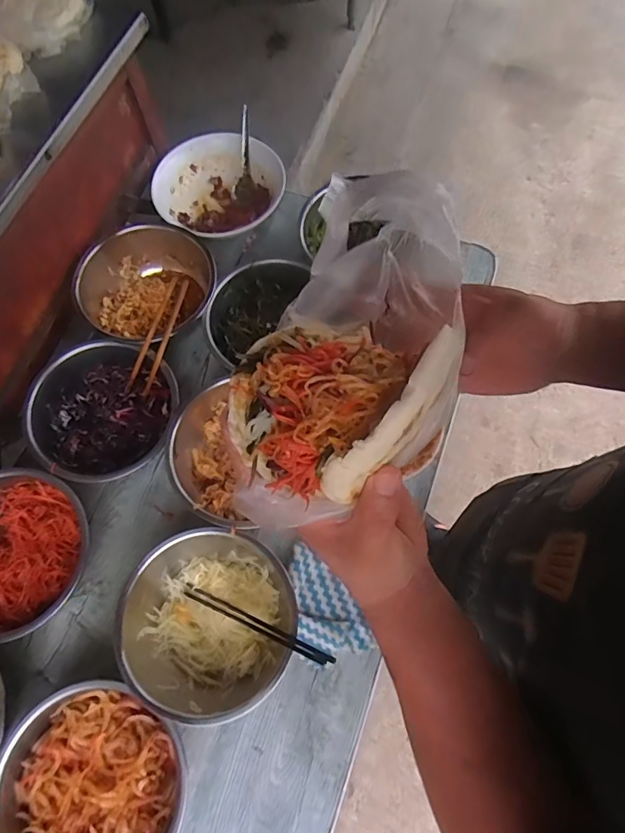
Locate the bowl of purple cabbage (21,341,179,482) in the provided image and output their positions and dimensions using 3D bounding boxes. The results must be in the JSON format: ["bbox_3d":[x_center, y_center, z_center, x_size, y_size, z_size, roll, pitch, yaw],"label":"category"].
[{"bbox_3d":[-0.300,-0.008,0.699,0.186,0.077,0.195,-1,70,2],"label":"bowl of purple cabbage"}]

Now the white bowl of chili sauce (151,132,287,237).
[{"bbox_3d":[-0.163,-0.393,0.852,0.212,0.064,0.212,-1,70,2],"label":"white bowl of chili sauce"}]

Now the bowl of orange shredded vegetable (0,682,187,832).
[{"bbox_3d":[-0.252,0.419,0.556,0.195,0.085,0.196,-1,70,2],"label":"bowl of orange shredded vegetable"}]

